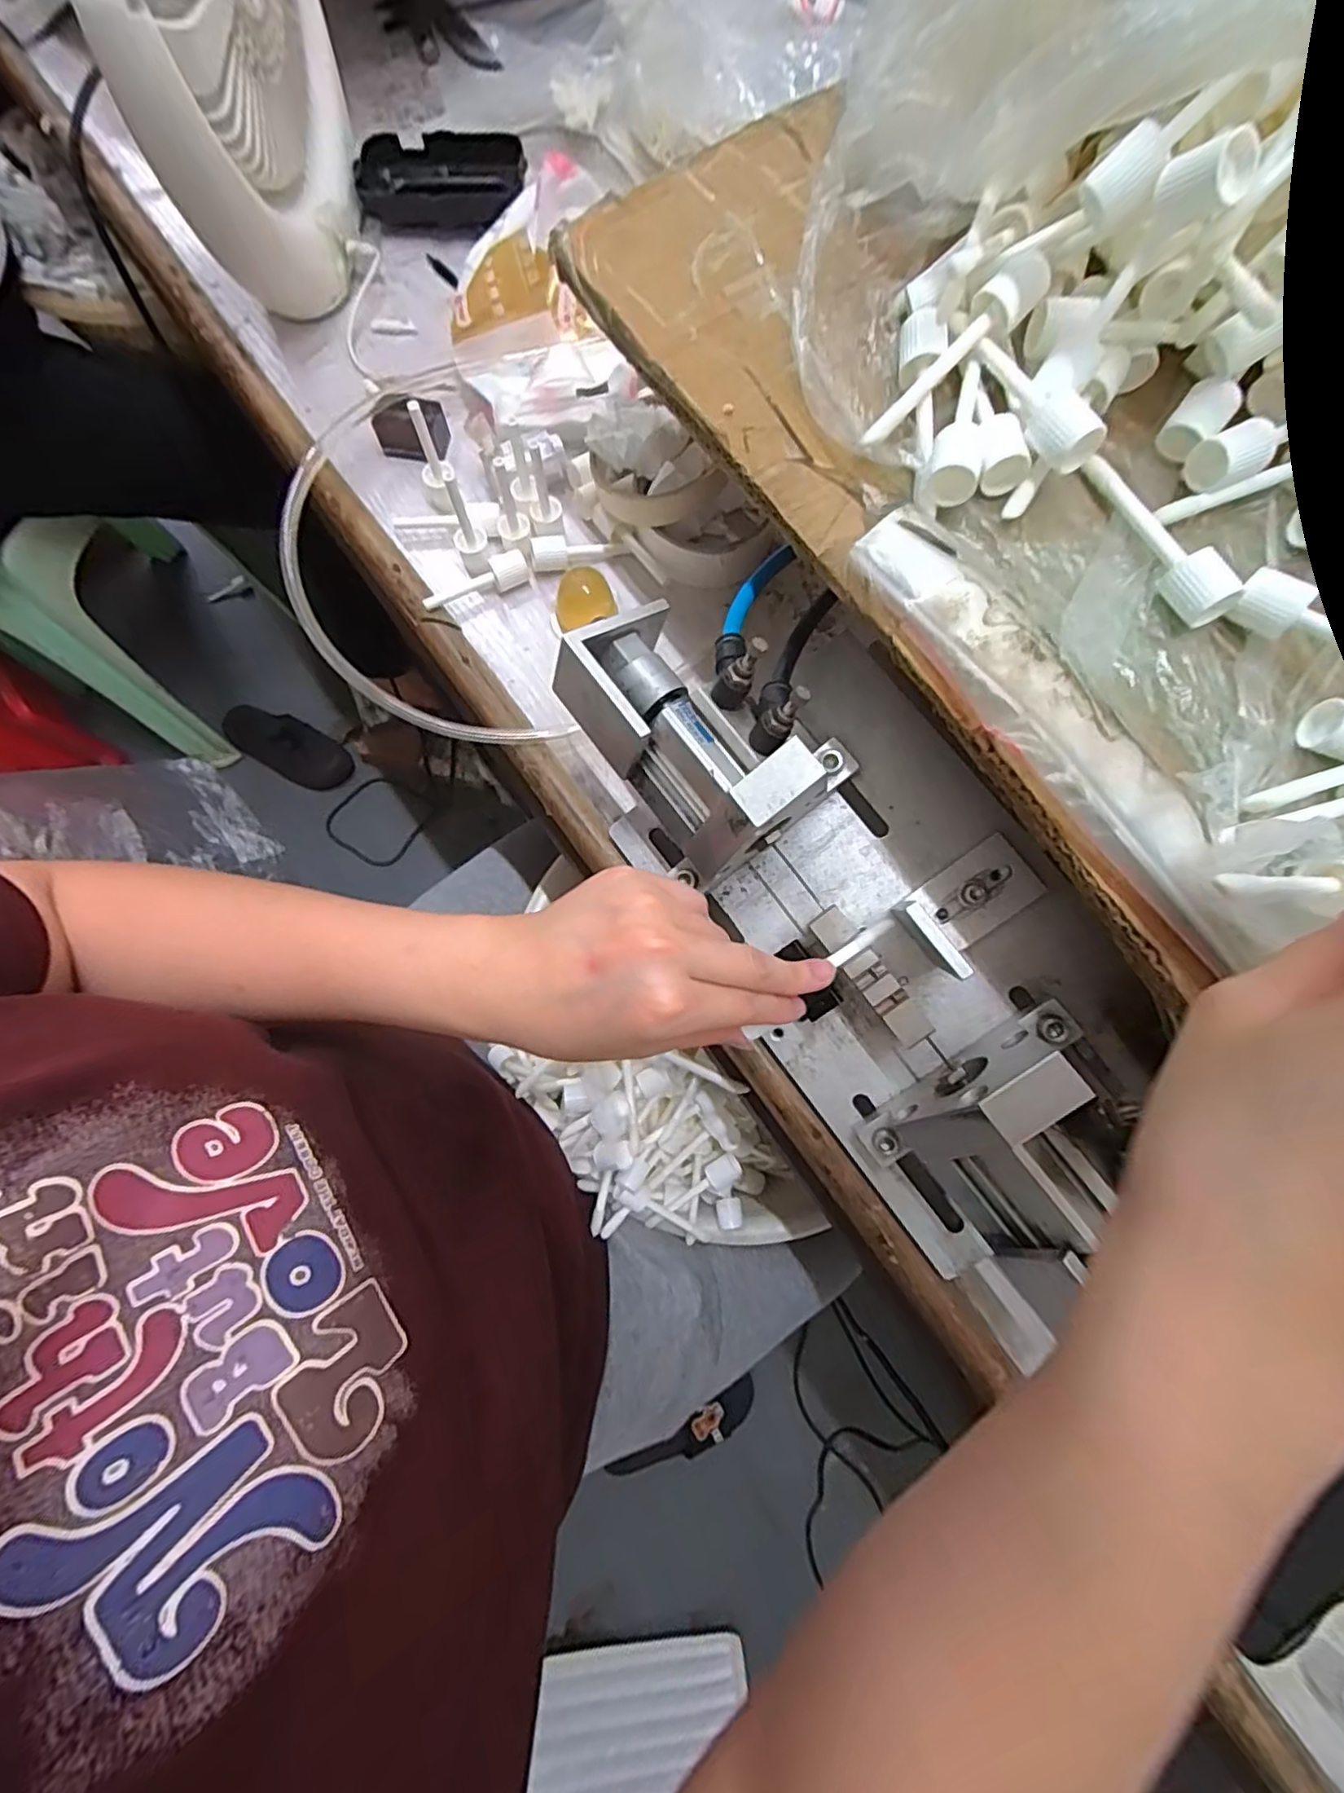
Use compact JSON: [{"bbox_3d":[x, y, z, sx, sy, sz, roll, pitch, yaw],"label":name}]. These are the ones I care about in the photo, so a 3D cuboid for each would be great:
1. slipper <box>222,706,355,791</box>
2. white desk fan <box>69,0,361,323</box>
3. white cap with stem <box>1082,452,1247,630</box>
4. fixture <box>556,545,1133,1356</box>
[{"bbox_3d":[-0.642,-0.250,1.086,0.218,0.056,0.090,24,79,4],"label":"slipper"},{"bbox_3d":[-0.241,-0.464,0.340,0.080,0.204,0.189,-6,79,-2],"label":"white desk fan"},{"bbox_3d":[0.179,-0.134,0.240,0.016,0.020,0.074,-23,80,-6],"label":"white cap with stem"},{"bbox_3d":[0.087,0.003,0.301,0.137,0.096,0.344,-34,81,-7],"label":"fixture"}]

